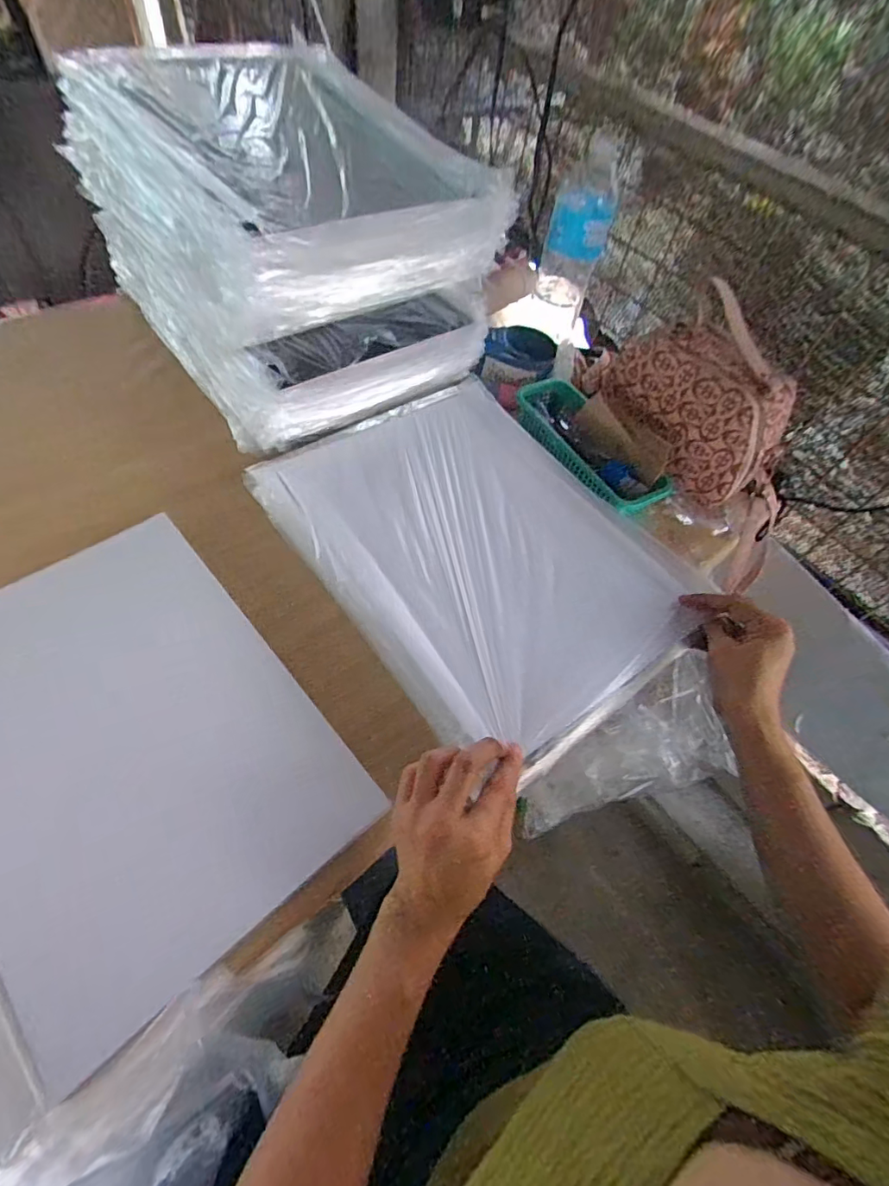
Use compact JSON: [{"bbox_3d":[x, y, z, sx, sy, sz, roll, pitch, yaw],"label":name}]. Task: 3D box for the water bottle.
[{"bbox_3d":[0.185,-0.500,0.702,0.082,0.176,0.068,15,57,1],"label":"water bottle"}]

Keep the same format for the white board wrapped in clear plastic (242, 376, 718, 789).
[{"bbox_3d":[0.031,-0.057,0.503,0.288,0.024,0.398,-33,65,-20],"label":"white board wrapped in clear plastic"}]

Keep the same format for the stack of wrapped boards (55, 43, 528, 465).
[{"bbox_3d":[-0.184,-0.415,0.589,0.310,0.208,0.427,-29,64,-23],"label":"stack of wrapped boards"}]

